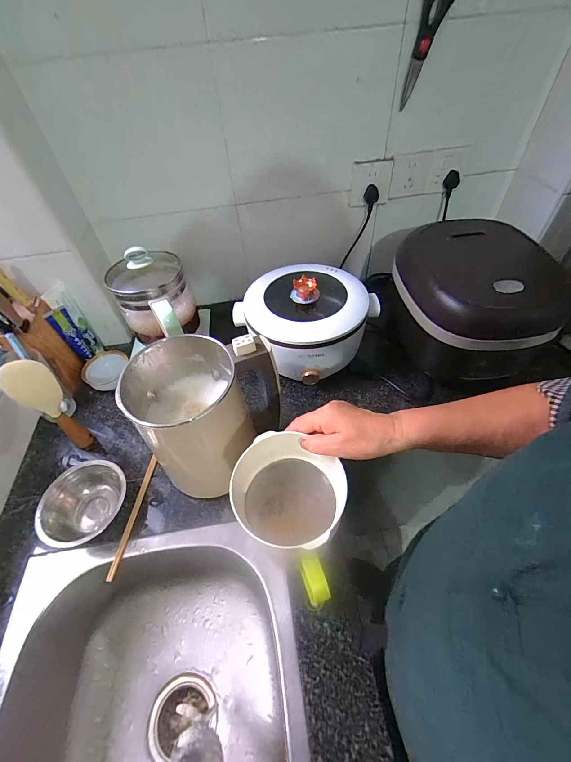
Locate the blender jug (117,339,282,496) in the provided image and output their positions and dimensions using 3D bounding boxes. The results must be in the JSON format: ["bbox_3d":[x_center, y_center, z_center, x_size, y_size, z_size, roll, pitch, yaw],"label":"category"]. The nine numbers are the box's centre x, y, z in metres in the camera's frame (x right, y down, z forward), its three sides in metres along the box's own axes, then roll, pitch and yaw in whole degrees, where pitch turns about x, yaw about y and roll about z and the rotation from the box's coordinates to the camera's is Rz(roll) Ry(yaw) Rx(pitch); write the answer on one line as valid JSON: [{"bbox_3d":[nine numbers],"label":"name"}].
[{"bbox_3d":[-0.134,0.049,0.524,0.153,0.249,0.185,29,58,25],"label":"blender jug"}]

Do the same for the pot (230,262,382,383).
[{"bbox_3d":[0.045,-0.134,0.696,0.246,0.146,0.245,-2,51,3],"label":"pot"}]

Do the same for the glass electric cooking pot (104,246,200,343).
[{"bbox_3d":[-0.265,-0.167,0.668,0.139,0.174,0.193,-23,53,-14],"label":"glass electric cooking pot"}]

